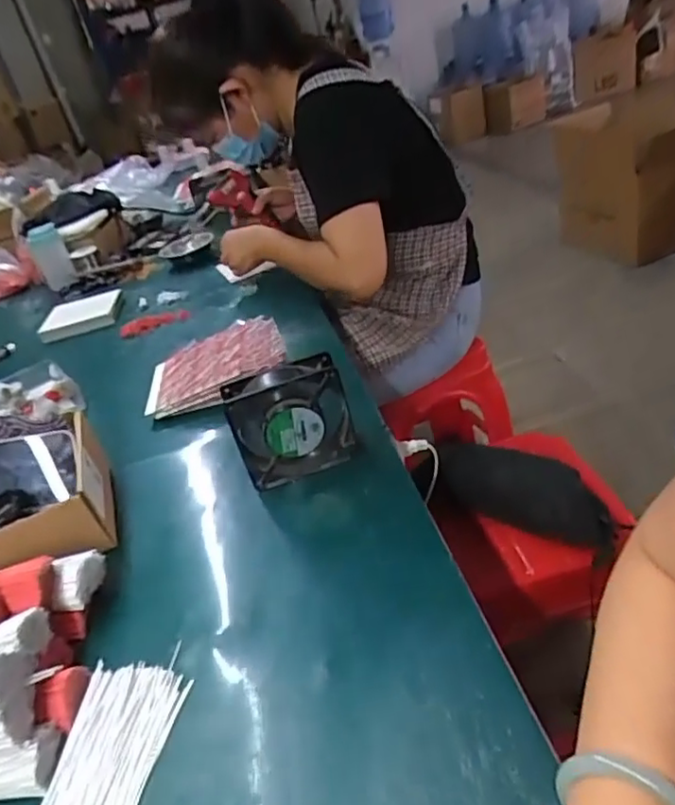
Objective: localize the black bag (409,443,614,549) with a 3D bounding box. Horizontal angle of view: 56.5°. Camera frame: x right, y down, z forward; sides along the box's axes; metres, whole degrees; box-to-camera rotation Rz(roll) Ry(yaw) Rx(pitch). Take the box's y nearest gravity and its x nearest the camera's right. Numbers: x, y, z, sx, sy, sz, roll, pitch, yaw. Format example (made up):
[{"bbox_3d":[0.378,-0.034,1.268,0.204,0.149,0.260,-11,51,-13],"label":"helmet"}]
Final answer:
[{"bbox_3d":[0.232,0.113,0.820,0.246,0.084,0.075,18,35,5],"label":"black bag"}]

